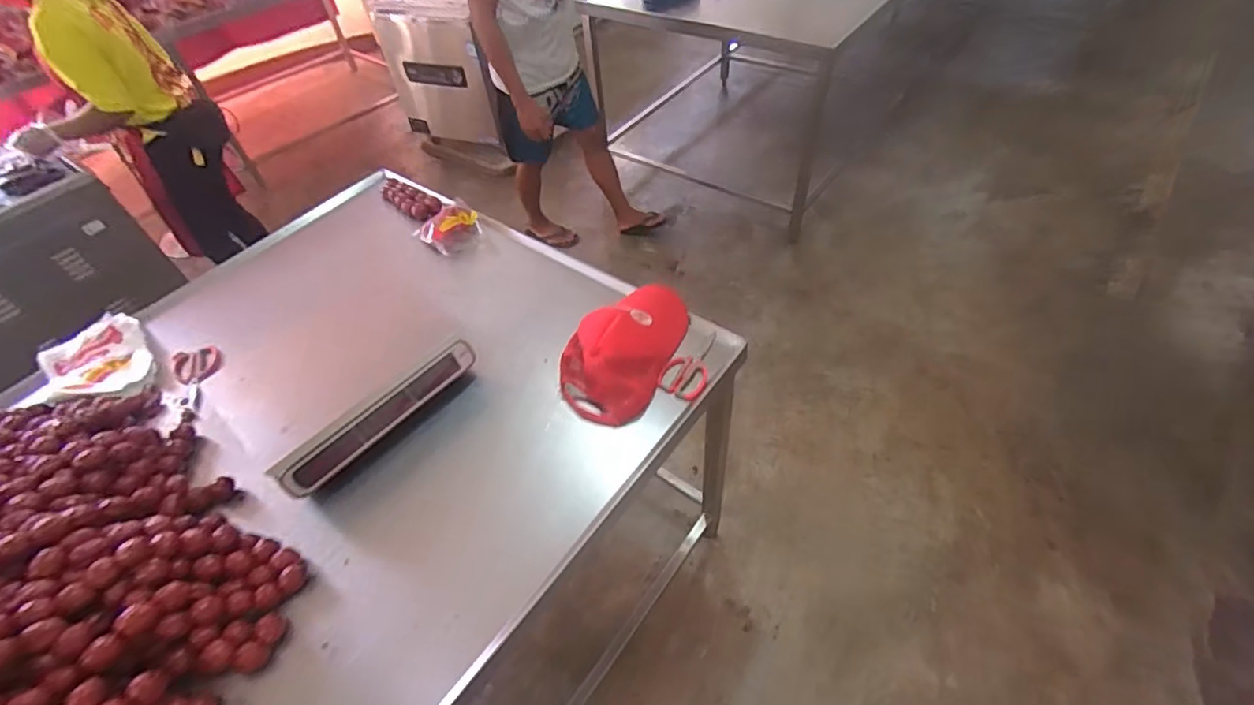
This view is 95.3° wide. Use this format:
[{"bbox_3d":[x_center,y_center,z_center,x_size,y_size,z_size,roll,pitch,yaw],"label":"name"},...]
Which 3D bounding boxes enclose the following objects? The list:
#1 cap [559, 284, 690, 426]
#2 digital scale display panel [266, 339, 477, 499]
[{"bbox_3d":[-0.001,-0.015,1.077,0.161,0.117,0.304,19,54,21],"label":"cap"},{"bbox_3d":[-0.423,0.102,0.988,0.044,0.068,0.366,32,60,29],"label":"digital scale display panel"}]

